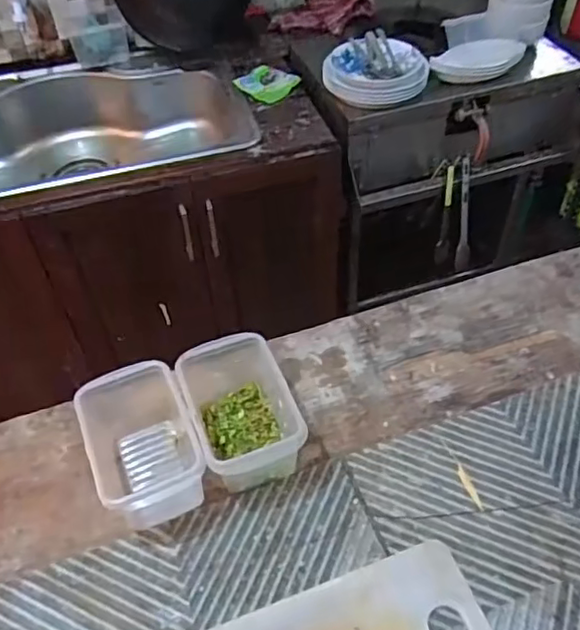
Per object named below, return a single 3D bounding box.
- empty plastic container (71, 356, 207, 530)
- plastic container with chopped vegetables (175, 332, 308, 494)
[{"bbox_3d":[-0.159,0.139,0.665,0.104,0.105,0.167,-21,51,-14],"label":"empty plastic container"},{"bbox_3d":[-0.056,0.109,0.681,0.103,0.106,0.169,-19,50,-12],"label":"plastic container with chopped vegetables"}]

